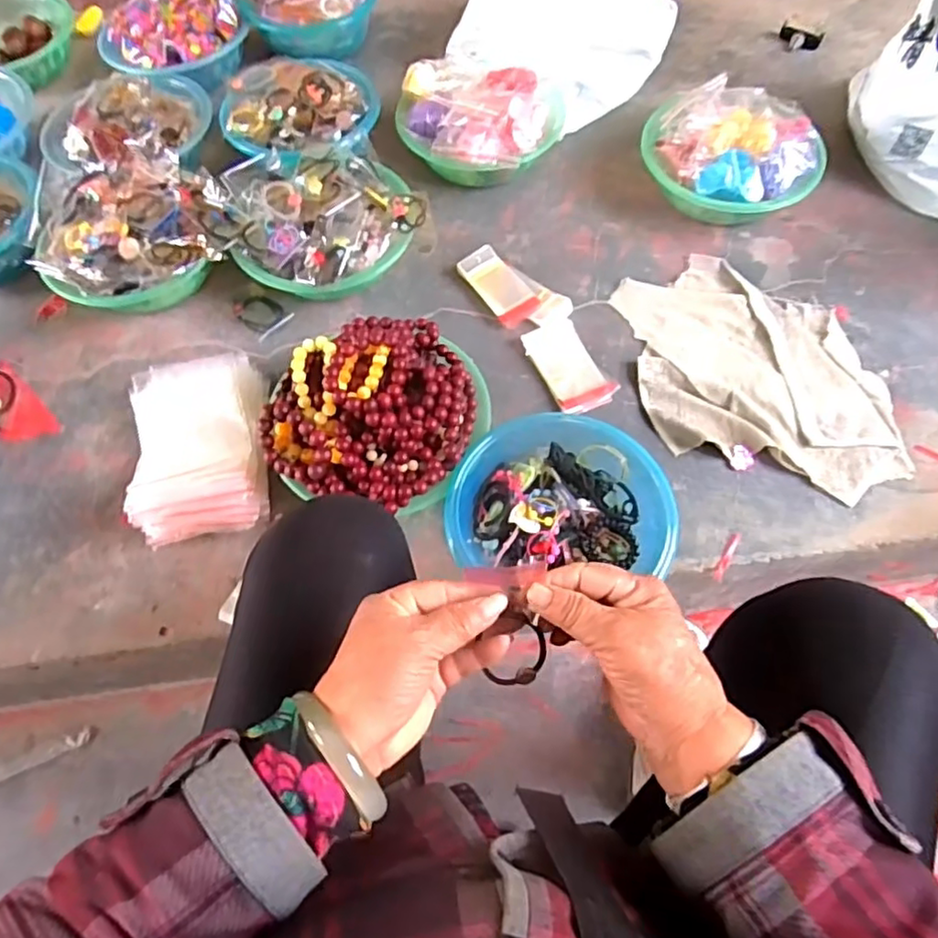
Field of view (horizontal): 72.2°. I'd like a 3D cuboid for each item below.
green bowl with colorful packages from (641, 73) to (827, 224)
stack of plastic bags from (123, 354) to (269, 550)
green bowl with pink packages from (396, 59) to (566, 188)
[{"bbox_3d":[0.363,-0.444,0.896,0.236,0.111,0.221,16,64,10],"label":"green bowl with colorful packages"},{"bbox_3d":[-0.302,-0.031,0.728,0.143,0.075,0.224,-12,63,-4],"label":"stack of plastic bags"},{"bbox_3d":[0.016,-0.497,0.929,0.221,0.108,0.211,-1,62,1],"label":"green bowl with pink packages"}]

